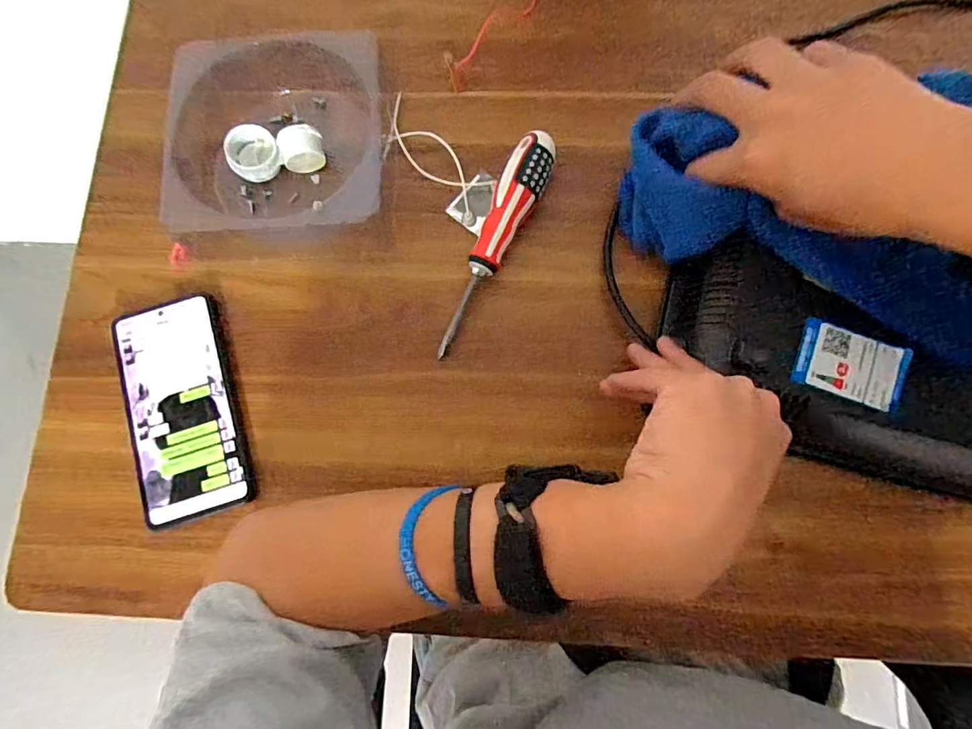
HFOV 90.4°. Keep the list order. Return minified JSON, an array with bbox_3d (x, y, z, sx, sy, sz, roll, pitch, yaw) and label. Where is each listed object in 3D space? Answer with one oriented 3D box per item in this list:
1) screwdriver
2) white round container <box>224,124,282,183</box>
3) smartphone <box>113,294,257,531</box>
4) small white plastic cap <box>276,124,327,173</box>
[{"bbox_3d":[0.008,-0.090,0.365,0.032,0.038,0.179,23,81,6],"label":"screwdriver"},{"bbox_3d":[-0.191,-0.172,0.396,0.040,0.020,0.047,-36,80,-5],"label":"white round container"},{"bbox_3d":[-0.226,0.030,0.358,0.079,0.014,0.163,-17,79,-1],"label":"smartphone"},{"bbox_3d":[-0.148,-0.172,0.389,0.034,0.033,0.025,-7,79,-1],"label":"small white plastic cap"}]

